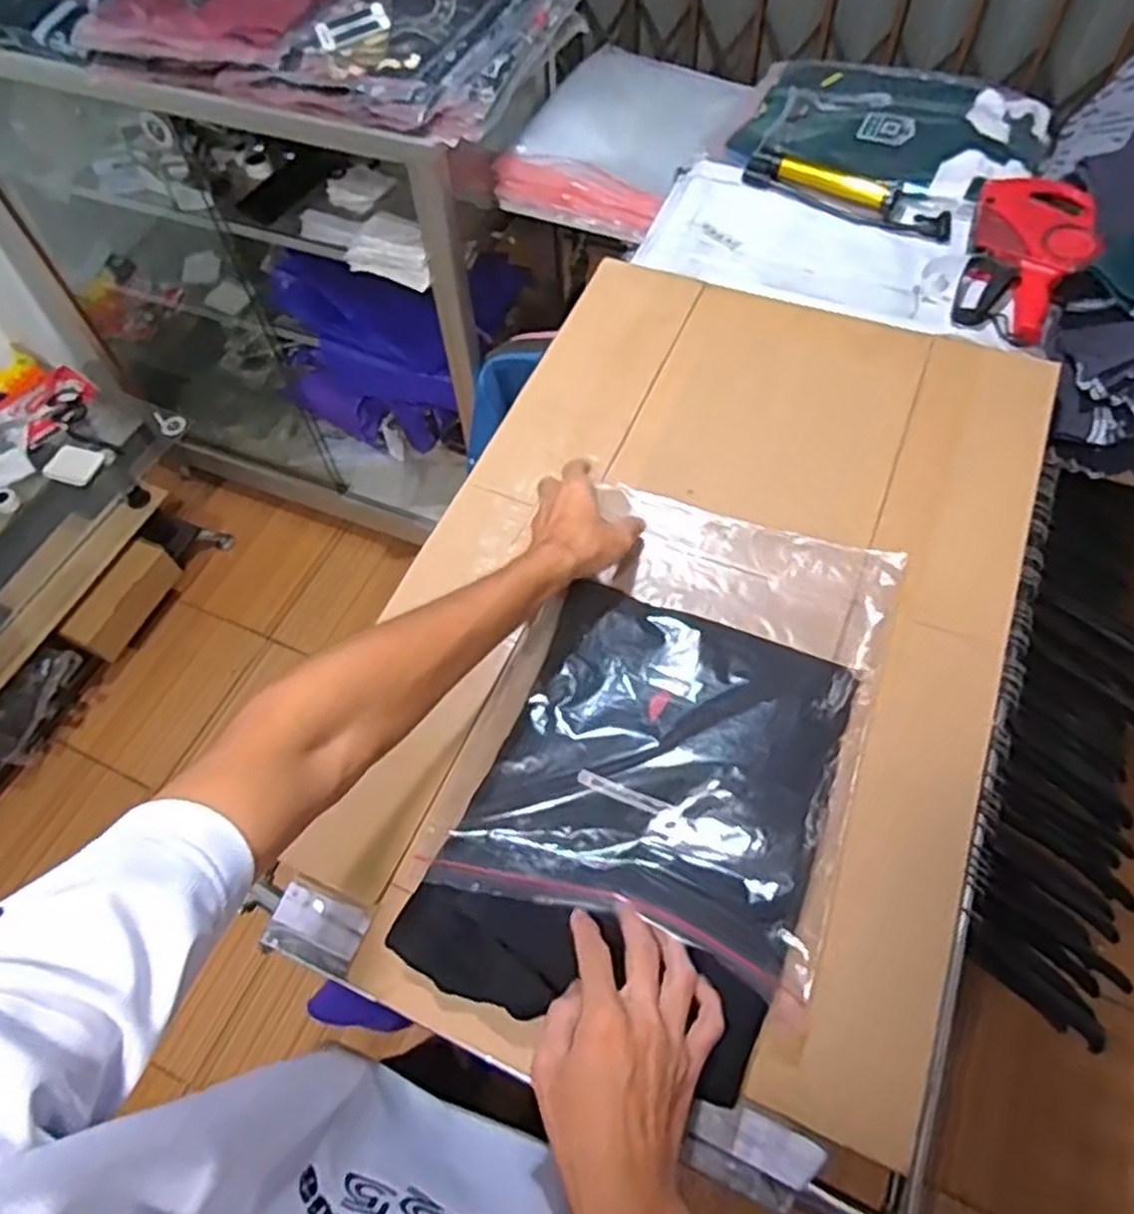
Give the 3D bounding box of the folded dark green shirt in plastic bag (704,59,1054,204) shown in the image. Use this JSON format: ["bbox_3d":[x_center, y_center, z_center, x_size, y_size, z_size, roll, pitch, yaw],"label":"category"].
[{"bbox_3d":[0.409,-0.617,1.020,0.393,0.037,0.301,20,64,13],"label":"folded dark green shirt in plastic bag"}]

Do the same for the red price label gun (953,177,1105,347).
[{"bbox_3d":[0.502,-0.388,0.851,0.122,0.045,0.229,15,62,11],"label":"red price label gun"}]

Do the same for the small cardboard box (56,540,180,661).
[{"bbox_3d":[-0.956,-0.013,1.697,0.091,0.102,0.262,16,63,11],"label":"small cardboard box"}]

